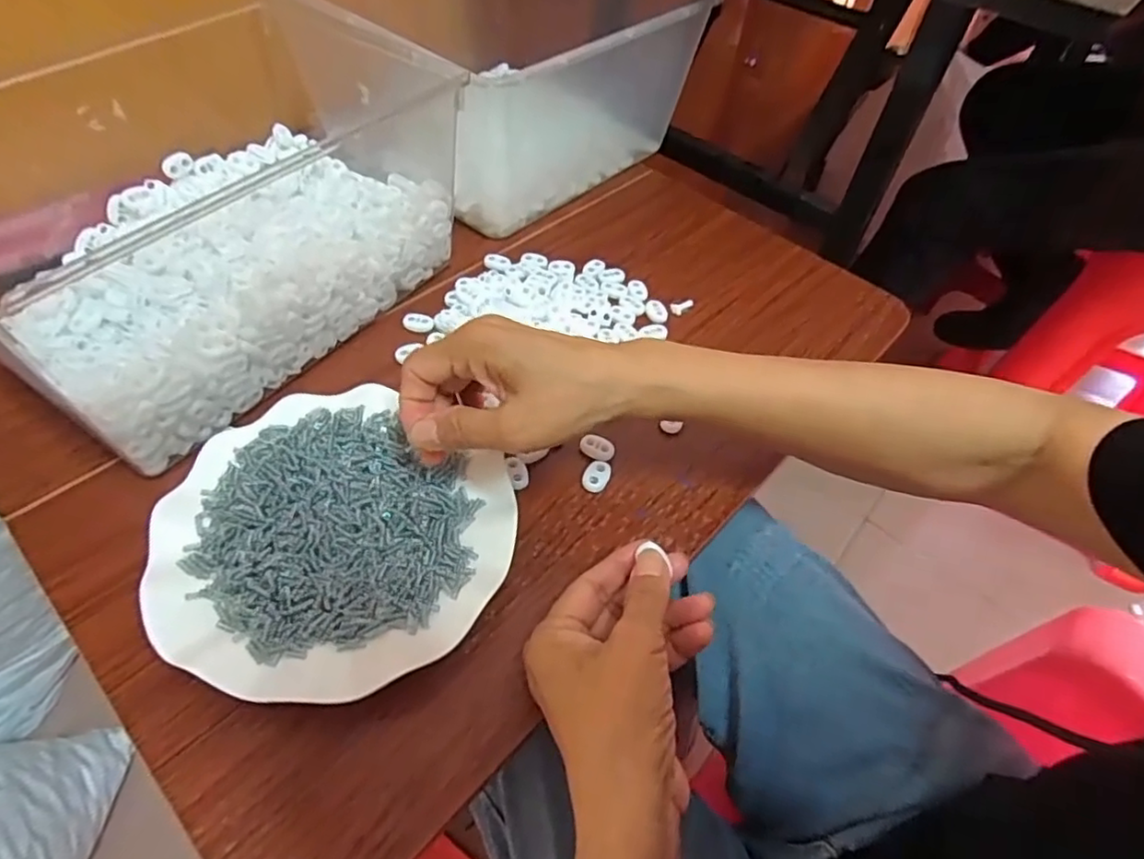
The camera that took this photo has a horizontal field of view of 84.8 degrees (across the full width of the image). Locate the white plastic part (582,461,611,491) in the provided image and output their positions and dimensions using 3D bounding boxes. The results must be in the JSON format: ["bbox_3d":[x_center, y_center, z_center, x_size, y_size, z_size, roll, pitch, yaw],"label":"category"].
[{"bbox_3d":[0.015,0.029,0.392,0.016,0.005,0.020,16,52,7],"label":"white plastic part"}]

